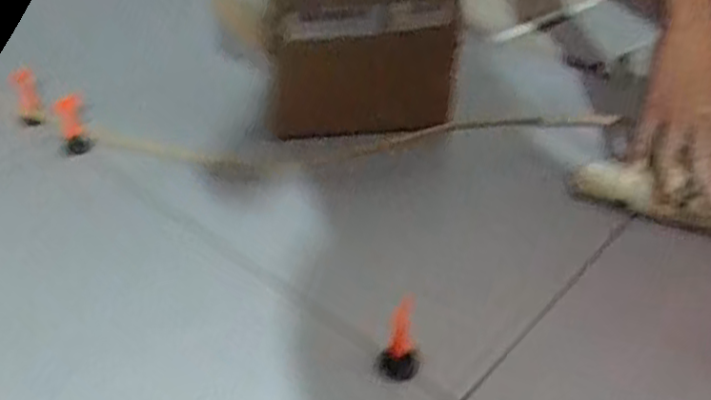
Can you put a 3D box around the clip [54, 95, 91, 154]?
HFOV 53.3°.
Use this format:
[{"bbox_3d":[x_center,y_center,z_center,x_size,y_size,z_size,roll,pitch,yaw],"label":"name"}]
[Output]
[{"bbox_3d":[-0.341,-0.091,0.856,0.032,0.072,0.018,-12,2,-12],"label":"clip"}]

